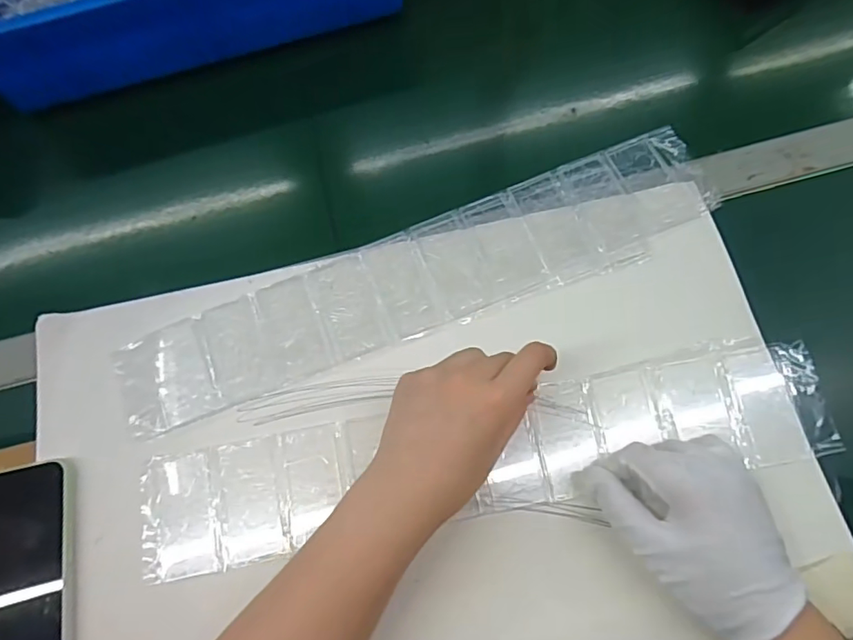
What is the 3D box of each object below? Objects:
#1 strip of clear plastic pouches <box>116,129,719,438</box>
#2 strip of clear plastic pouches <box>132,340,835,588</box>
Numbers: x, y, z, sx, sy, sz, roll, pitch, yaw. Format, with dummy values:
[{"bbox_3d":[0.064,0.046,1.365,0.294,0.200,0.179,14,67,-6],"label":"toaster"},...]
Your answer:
[{"bbox_3d":[0.001,-0.036,0.415,0.472,0.009,0.089,-21,72,-5],"label":"strip of clear plastic pouches"},{"bbox_3d":[0.043,0.095,0.378,0.482,0.009,0.084,-10,71,-1],"label":"strip of clear plastic pouches"}]

